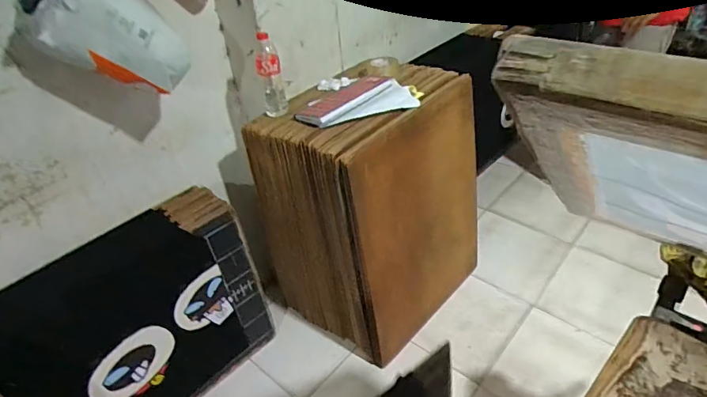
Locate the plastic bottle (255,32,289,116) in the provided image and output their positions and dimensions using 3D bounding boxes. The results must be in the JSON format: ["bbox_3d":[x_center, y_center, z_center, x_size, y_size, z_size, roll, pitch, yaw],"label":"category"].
[{"bbox_3d":[-0.234,-0.337,1.290,0.071,0.231,0.069,-10,37,-7],"label":"plastic bottle"}]

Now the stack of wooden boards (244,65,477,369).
[{"bbox_3d":[0.076,0.034,1.584,0.496,0.808,0.617,28,48,35],"label":"stack of wooden boards"}]

